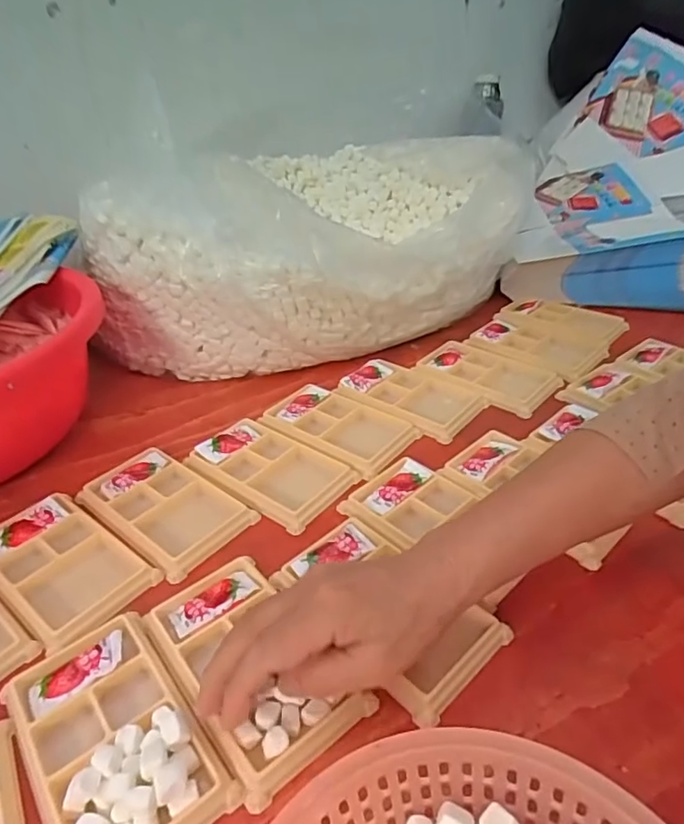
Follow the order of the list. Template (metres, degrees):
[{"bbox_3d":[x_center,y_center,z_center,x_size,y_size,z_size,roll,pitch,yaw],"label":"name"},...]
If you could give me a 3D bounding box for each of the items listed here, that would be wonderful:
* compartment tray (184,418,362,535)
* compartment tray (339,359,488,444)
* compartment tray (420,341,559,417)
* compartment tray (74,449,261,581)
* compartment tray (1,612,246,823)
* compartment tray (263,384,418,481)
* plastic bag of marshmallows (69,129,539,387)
[{"bbox_3d":[-0.066,0.049,0.475,0.141,0.020,0.079,23,43,31],"label":"compartment tray"},{"bbox_3d":[0.068,-0.018,0.556,0.132,0.013,0.079,26,44,34],"label":"compartment tray"},{"bbox_3d":[0.152,-0.040,0.583,0.133,0.010,0.079,27,45,35],"label":"compartment tray"},{"bbox_3d":[-0.140,0.076,0.443,0.131,0.021,0.076,25,44,34],"label":"compartment tray"},{"bbox_3d":[-0.119,0.164,0.287,0.076,0.018,0.130,-26,42,-30],"label":"compartment tray"},{"bbox_3d":[-0.003,0.015,0.520,0.130,0.020,0.080,22,42,31],"label":"compartment tray"},{"bbox_3d":[-0.036,-0.216,0.699,0.523,0.173,0.329,-13,37,-14],"label":"plastic bag of marshmallows"}]

